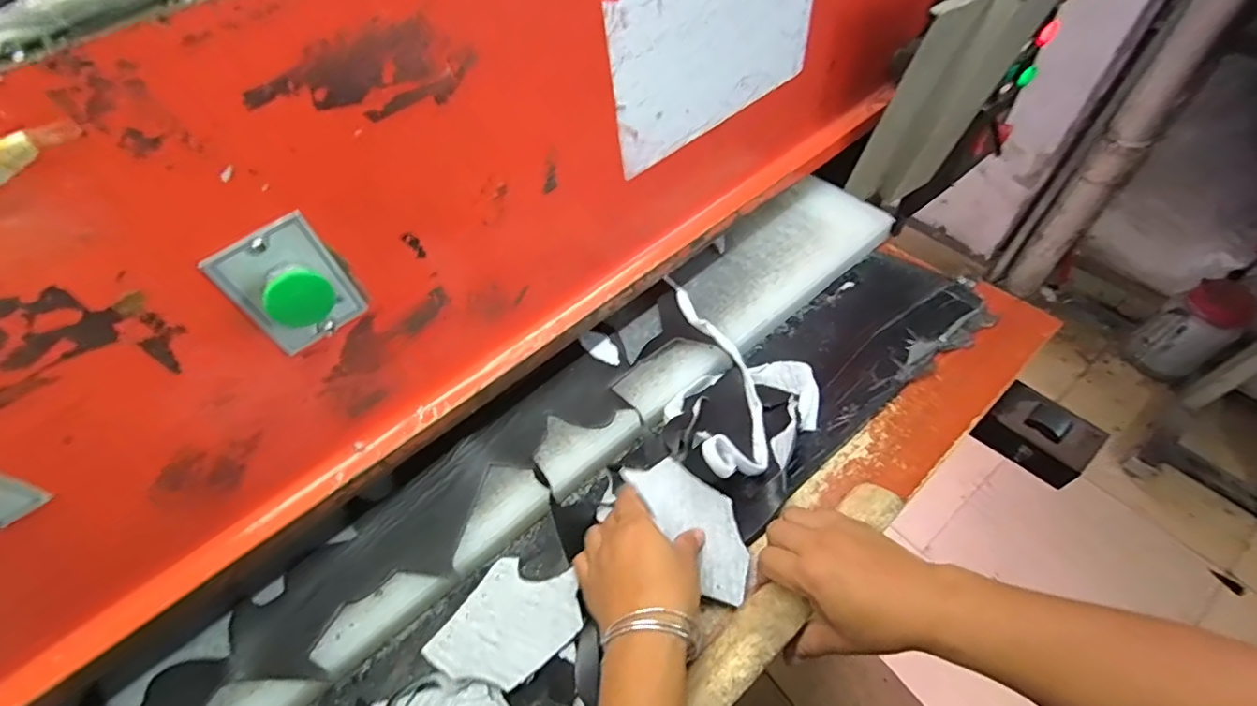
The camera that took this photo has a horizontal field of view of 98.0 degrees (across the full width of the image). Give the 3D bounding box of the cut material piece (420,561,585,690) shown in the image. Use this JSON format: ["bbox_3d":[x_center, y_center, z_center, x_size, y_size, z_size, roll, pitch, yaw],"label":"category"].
[{"bbox_3d":[-0.100,0.229,0.461,0.102,0.013,0.109,22,55,30],"label":"cut material piece"}]

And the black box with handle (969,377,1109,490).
[{"bbox_3d":[0.431,0.088,0.580,0.064,0.053,0.095,-40,58,-20],"label":"black box with handle"}]

